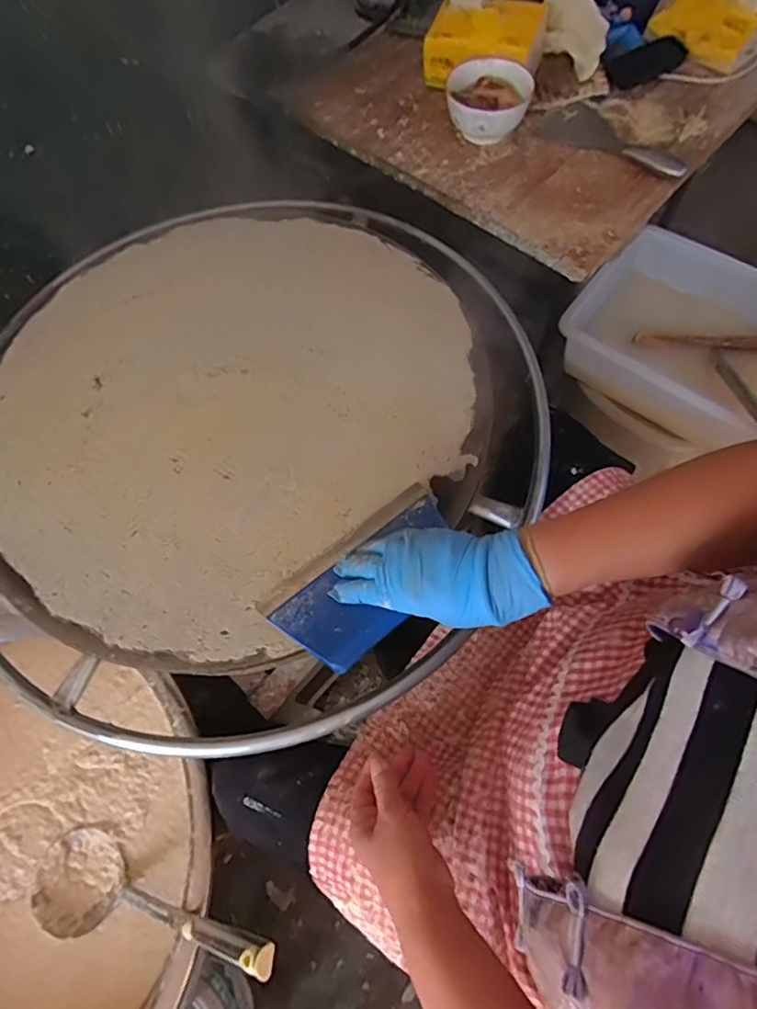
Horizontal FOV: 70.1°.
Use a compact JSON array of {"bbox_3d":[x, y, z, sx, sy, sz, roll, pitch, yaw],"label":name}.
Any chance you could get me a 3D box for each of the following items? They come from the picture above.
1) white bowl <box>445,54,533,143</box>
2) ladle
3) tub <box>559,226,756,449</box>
[{"bbox_3d":[0.156,-0.565,0.769,0.115,0.064,0.122,-1,67,2],"label":"white bowl"},{"bbox_3d":[-0.248,0.430,0.566,0.376,0.068,0.106,-13,61,38],"label":"ladle"},{"bbox_3d":[0.488,-0.238,0.827,0.361,0.115,0.259,40,74,17],"label":"tub"}]

